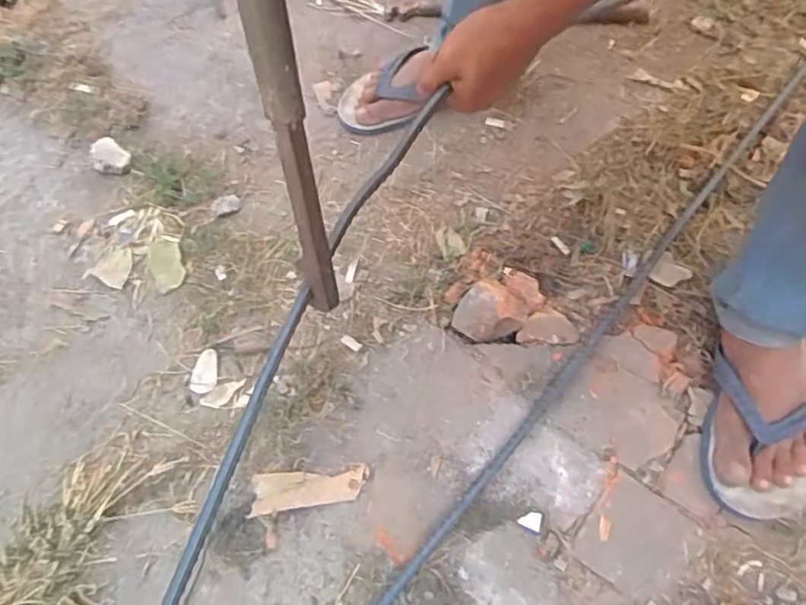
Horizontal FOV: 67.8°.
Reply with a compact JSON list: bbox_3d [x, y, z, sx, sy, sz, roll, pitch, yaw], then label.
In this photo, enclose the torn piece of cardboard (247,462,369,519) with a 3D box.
[{"bbox_3d":[-0.092,0.181,0.592,0.113,0.014,0.038,-10,61,-3],"label":"torn piece of cardboard"}]

